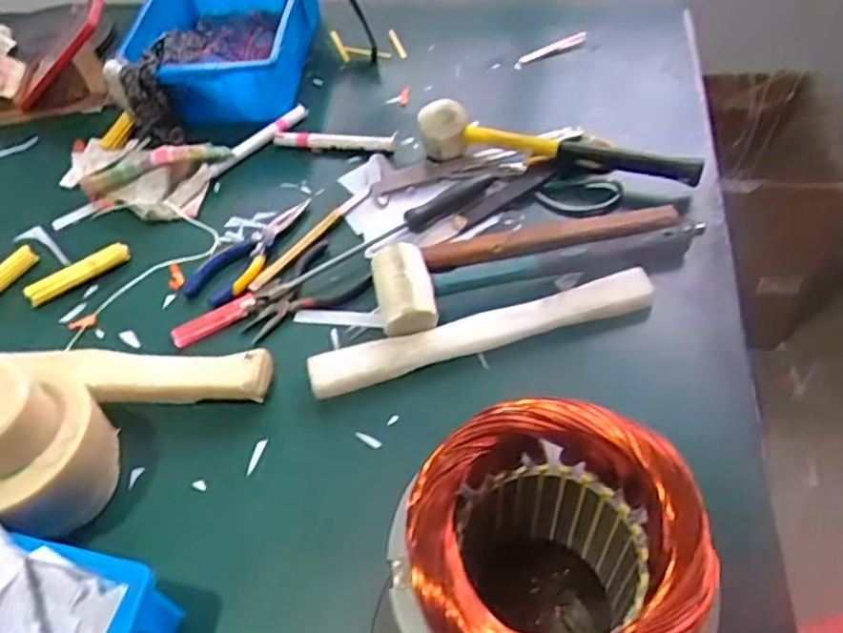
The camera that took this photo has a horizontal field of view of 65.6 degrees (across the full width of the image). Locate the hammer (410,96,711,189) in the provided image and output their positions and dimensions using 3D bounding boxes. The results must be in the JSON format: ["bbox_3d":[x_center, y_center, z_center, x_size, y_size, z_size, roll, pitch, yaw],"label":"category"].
[{"bbox_3d":[0.140,-0.180,0.675,0.287,0.062,0.044,7,52,12],"label":"hammer"}]

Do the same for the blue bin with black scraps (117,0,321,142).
[{"bbox_3d":[-0.250,-0.353,0.853,0.224,0.105,0.296,-6,51,2],"label":"blue bin with black scraps"}]

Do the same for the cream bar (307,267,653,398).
[{"bbox_3d":[0.054,0.013,0.561,0.298,0.025,0.032,-15,51,-6],"label":"cream bar"}]

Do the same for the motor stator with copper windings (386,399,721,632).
[{"bbox_3d":[0.063,0.147,0.351,0.122,0.180,0.121,25,58,24],"label":"motor stator with copper windings"}]

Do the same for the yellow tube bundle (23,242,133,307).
[{"bbox_3d":[-0.340,-0.043,0.652,0.101,0.019,0.018,-32,55,-18],"label":"yellow tube bundle"}]

